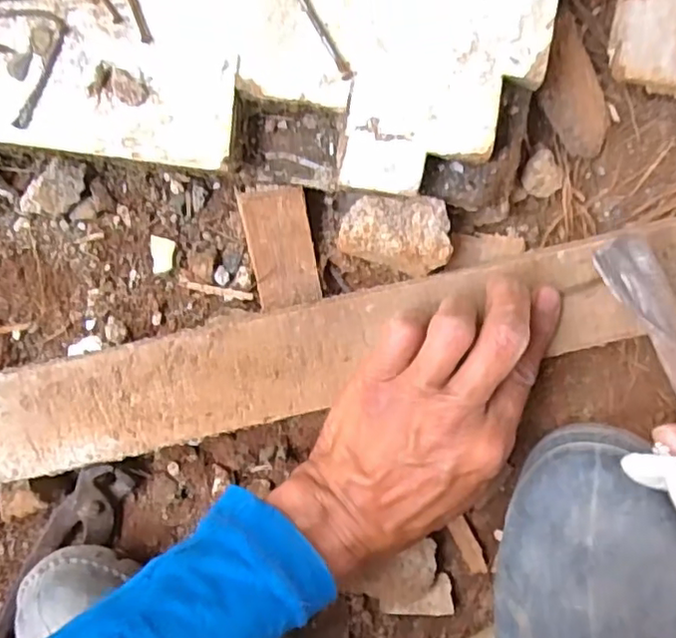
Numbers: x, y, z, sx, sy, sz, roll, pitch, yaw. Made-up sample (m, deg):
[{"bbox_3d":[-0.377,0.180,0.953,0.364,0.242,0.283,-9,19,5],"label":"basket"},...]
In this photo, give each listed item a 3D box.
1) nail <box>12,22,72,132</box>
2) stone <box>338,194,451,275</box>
[{"bbox_3d":[-0.144,-0.118,0.307,0.006,0.004,0.055,28,101,-5],"label":"nail"},{"bbox_3d":[0.030,-0.045,0.341,0.057,0.030,0.040,3,97,2],"label":"stone"}]

